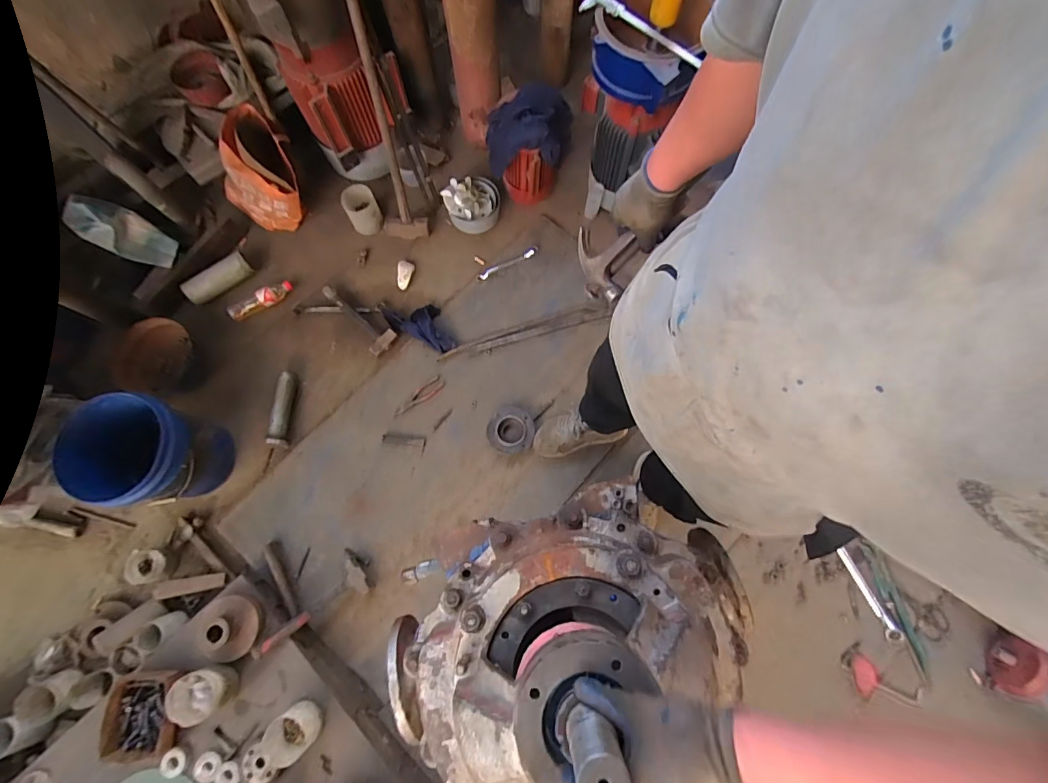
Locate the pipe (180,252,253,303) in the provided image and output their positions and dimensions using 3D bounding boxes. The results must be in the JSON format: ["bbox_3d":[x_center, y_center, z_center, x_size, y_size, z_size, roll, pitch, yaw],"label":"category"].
[{"bbox_3d":[-1.042,-0.382,1.532,0.223,0.063,0.071,-36,78,-10],"label":"pipe"}]

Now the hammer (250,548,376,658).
[{"bbox_3d":[-0.601,0.591,1.277,0.339,0.099,0.140,-33,77,-10],"label":"hammer"}]

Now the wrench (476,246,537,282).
[{"bbox_3d":[-0.060,-0.460,1.605,0.244,0.014,0.043,-28,76,-10],"label":"wrench"}]

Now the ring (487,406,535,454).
[{"bbox_3d":[-0.041,0.122,1.428,0.148,0.052,0.145,0,74,-1],"label":"ring"}]

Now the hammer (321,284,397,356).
[{"bbox_3d":[-0.572,-0.250,1.530,0.308,0.037,0.099,40,77,9],"label":"hammer"}]

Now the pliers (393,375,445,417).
[{"bbox_3d":[-0.339,0.022,1.462,0.187,0.008,0.054,-39,79,-12],"label":"pliers"}]

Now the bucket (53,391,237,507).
[{"bbox_3d":[-1.033,0.174,1.262,0.252,0.290,0.274,0,74,-1],"label":"bucket"}]

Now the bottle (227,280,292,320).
[{"bbox_3d":[-0.906,-0.320,1.534,0.228,0.049,0.065,-28,77,-8],"label":"bottle"}]

